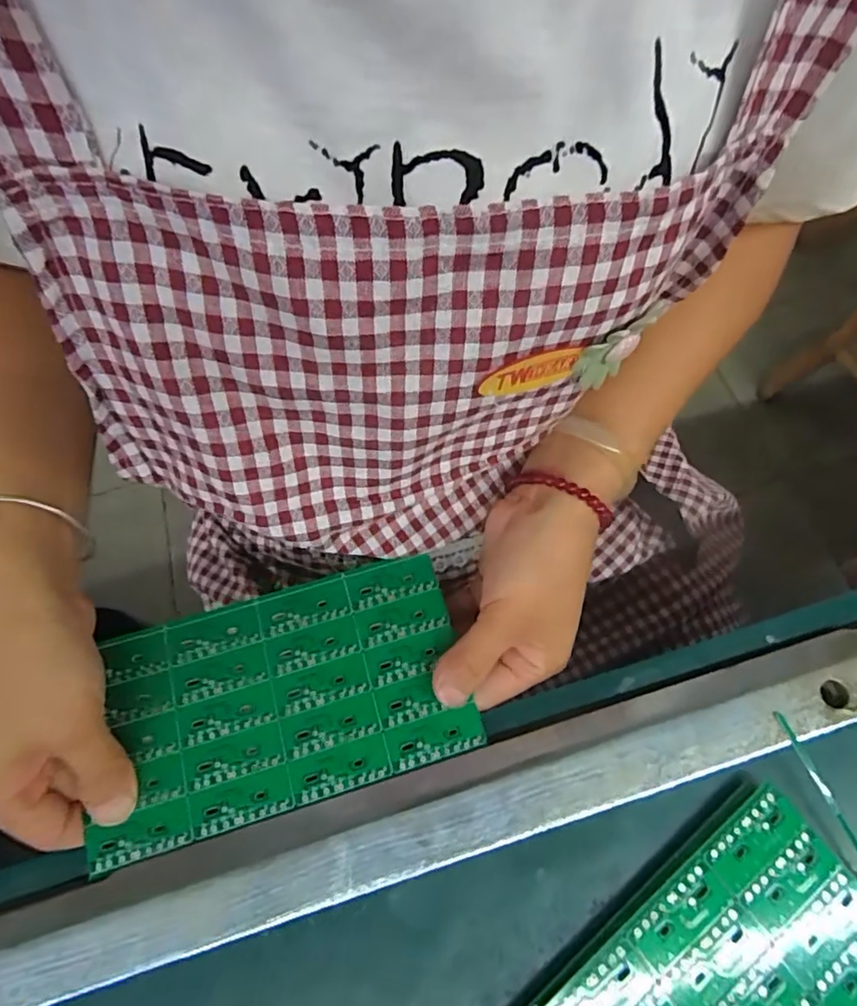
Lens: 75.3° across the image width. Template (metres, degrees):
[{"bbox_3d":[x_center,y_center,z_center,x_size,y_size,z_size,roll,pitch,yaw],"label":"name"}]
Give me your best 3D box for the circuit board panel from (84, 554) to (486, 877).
[{"bbox_3d":[-0.073,0.096,0.279,0.177,0.004,0.102,-16,69,-6],"label":"circuit board panel"}]

